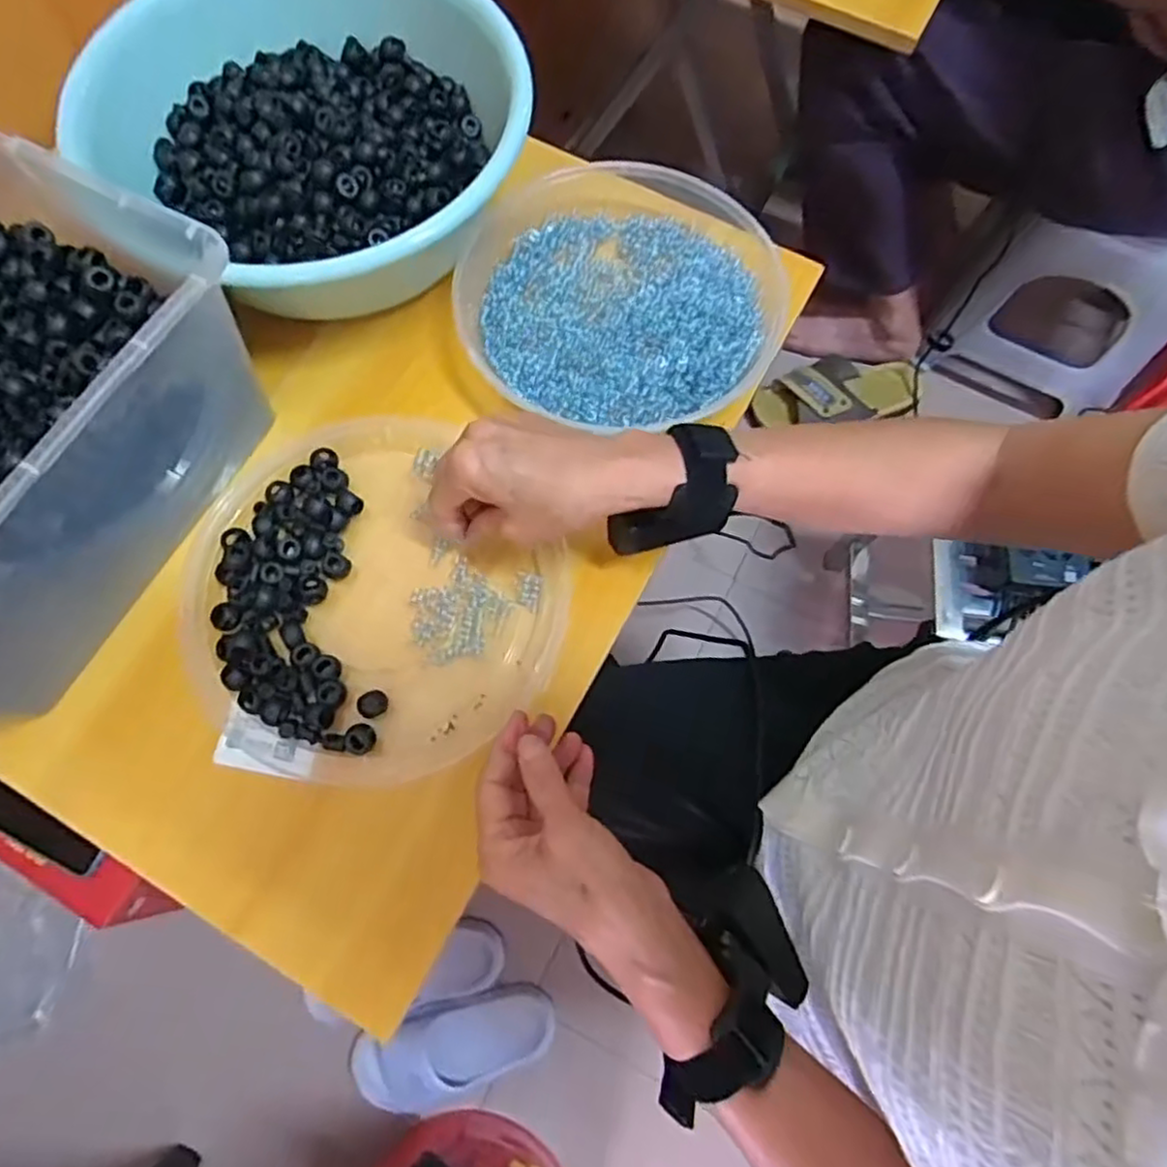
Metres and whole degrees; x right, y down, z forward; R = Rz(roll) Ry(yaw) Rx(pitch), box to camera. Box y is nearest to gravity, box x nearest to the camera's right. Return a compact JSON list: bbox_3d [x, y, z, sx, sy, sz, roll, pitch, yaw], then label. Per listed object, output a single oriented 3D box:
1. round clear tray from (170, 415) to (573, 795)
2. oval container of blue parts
[{"bbox_3d":[-0.135,0.008,0.437,0.229,0.019,0.212,0,72,-1],"label":"round clear tray"},{"bbox_3d":[0.027,-0.224,0.502,0.231,0.053,0.247,5,72,0],"label":"oval container of blue parts"}]

